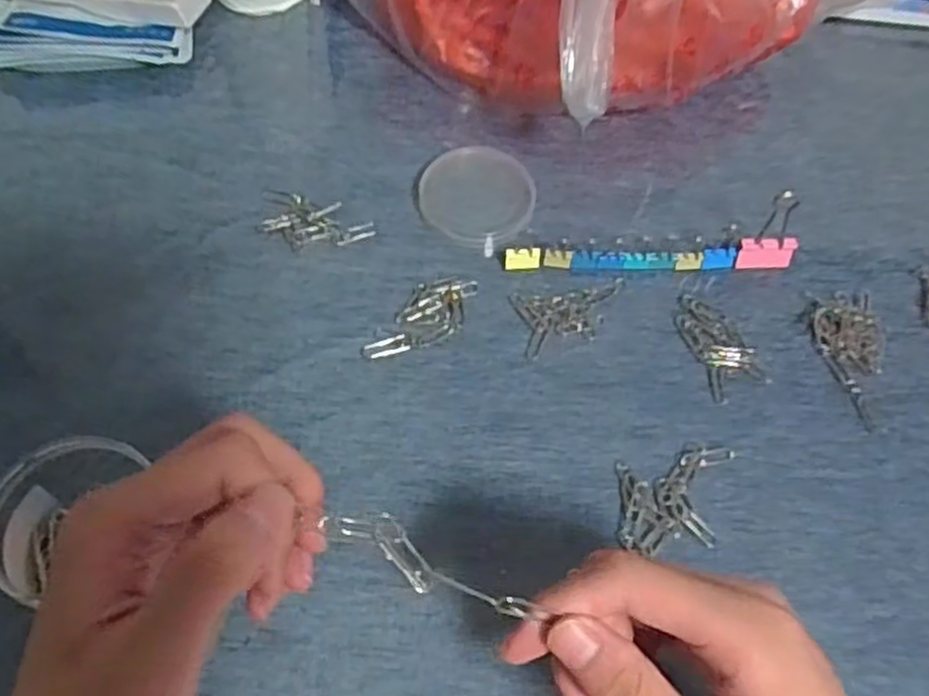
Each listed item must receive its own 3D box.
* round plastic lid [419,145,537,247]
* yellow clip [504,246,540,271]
[{"bbox_3d":[0.008,-0.090,0.457,0.066,0.014,0.063,2,60,-3],"label":"round plastic lid"},{"bbox_3d":[0.033,-0.050,0.437,0.020,0.012,0.009,2,60,-3],"label":"yellow clip"}]

